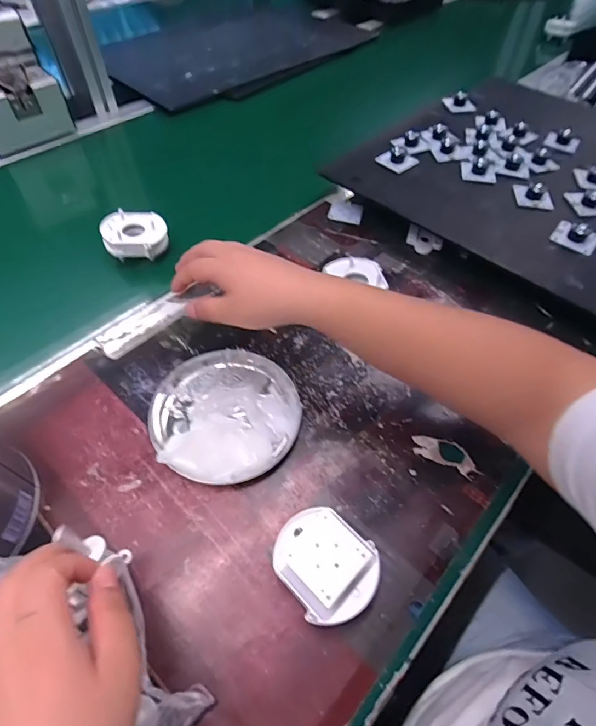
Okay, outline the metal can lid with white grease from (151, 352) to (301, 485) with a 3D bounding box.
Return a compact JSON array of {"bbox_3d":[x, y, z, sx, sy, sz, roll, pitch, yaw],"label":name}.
[{"bbox_3d":[-0.064,0.041,0.365,0.127,0.023,0.128,1,55,-2],"label":"metal can lid with white grease"}]

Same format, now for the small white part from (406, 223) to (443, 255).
[{"bbox_3d":[0.156,-0.155,0.518,0.030,0.012,0.048,-37,64,-25],"label":"small white part"}]

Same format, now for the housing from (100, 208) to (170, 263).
[{"bbox_3d":[-0.191,-0.150,0.483,0.069,0.027,0.058,-4,55,-5],"label":"housing"}]

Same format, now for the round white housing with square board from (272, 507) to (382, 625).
[{"bbox_3d":[0.020,0.139,0.286,0.060,0.044,0.070,-31,62,-22],"label":"round white housing with square board"}]

